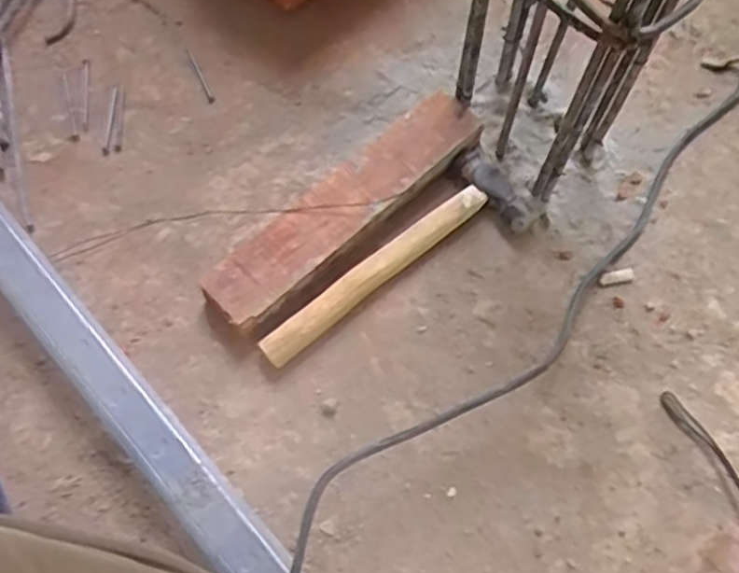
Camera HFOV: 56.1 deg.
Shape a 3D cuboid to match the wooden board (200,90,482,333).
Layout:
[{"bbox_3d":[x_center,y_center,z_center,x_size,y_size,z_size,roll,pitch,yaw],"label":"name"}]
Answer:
[{"bbox_3d":[-0.018,-0.067,0.609,0.278,0.045,0.062,-42,74,-12],"label":"wooden board"}]

